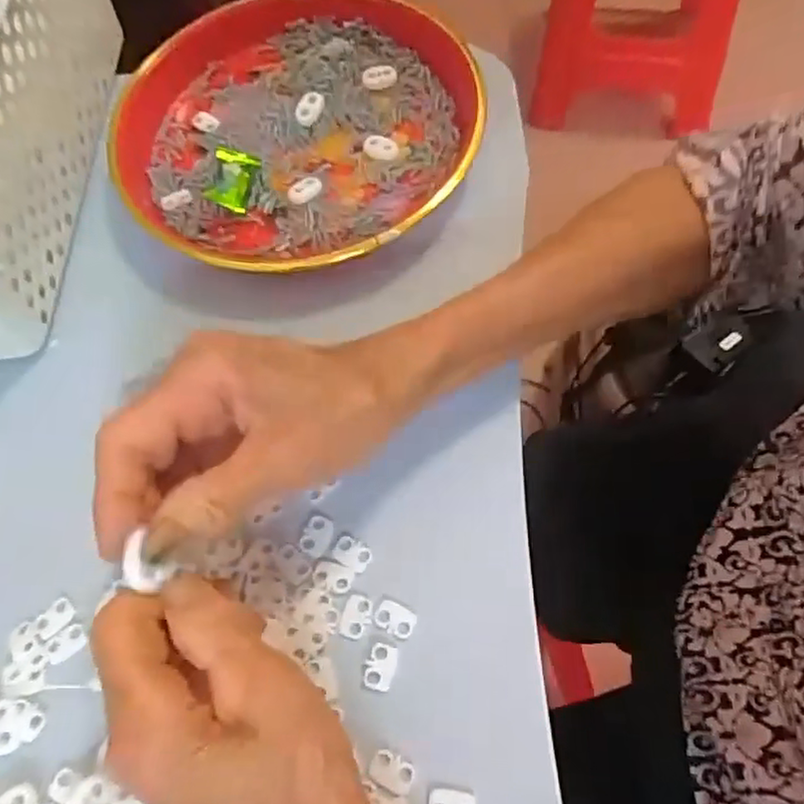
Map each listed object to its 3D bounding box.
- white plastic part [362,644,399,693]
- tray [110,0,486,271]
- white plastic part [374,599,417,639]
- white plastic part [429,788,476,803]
[{"bbox_3d":[-0.009,0.113,0.278,0.012,0.004,0.018,13,67,10],"label":"white plastic part"},{"bbox_3d":[-0.067,-0.169,0.397,0.210,0.030,0.211,-2,65,4],"label":"tray"},{"bbox_3d":[-0.003,0.095,0.287,0.018,0.004,0.012,24,69,15],"label":"white plastic part"},{"bbox_3d":[0.019,0.158,0.253,0.018,0.004,0.013,1,65,5],"label":"white plastic part"}]

